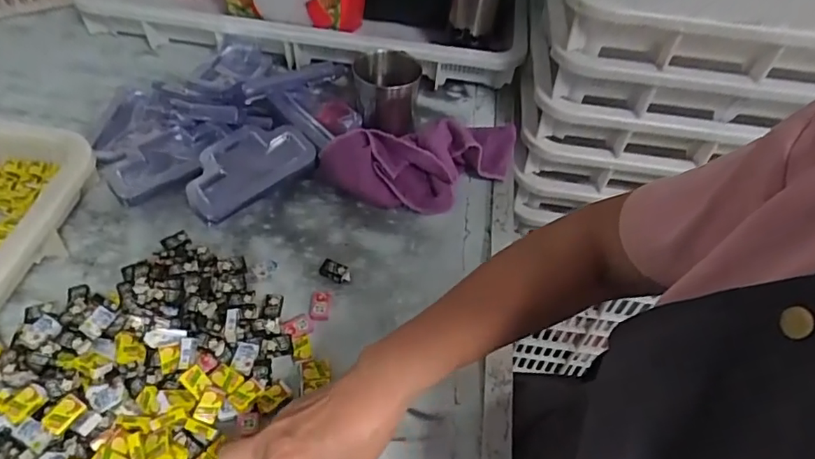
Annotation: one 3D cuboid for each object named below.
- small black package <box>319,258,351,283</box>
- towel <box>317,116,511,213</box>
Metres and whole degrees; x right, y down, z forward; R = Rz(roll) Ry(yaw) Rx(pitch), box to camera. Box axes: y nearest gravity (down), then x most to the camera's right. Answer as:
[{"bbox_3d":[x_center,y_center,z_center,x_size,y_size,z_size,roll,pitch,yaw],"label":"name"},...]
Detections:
[{"bbox_3d":[-0.071,0.041,0.534,0.031,0.011,0.019,22,51,13],"label":"small black package"},{"bbox_3d":[0.022,-0.075,0.619,0.236,0.049,0.108,-9,51,-13],"label":"towel"}]

